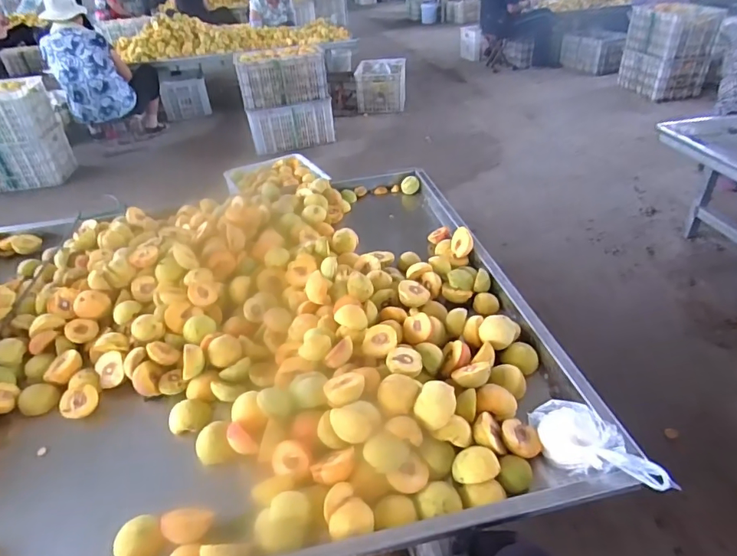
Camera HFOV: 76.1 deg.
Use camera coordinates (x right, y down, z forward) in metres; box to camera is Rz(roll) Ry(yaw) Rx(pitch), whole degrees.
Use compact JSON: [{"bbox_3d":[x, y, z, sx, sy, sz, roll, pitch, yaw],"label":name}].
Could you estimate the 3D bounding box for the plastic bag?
[{"bbox_3d":[0.315,0.231,0.648,0.091,0.066,0.203,-24,24,-26],"label":"plastic bag"}]

